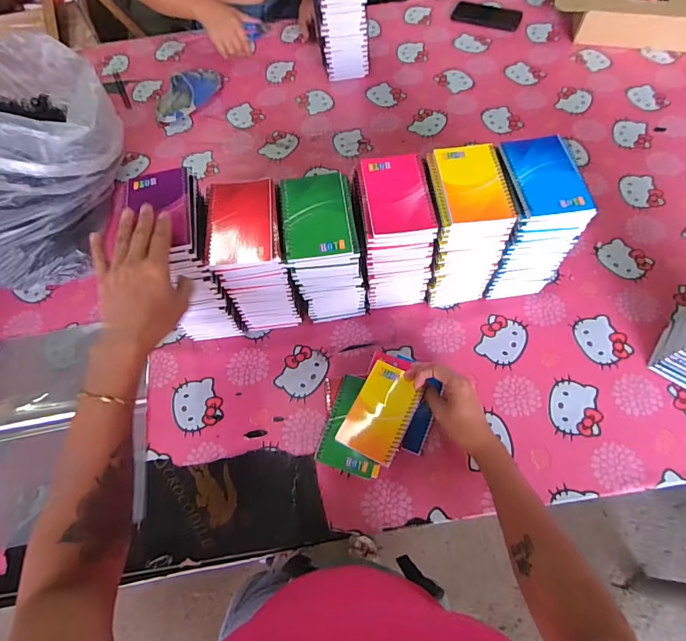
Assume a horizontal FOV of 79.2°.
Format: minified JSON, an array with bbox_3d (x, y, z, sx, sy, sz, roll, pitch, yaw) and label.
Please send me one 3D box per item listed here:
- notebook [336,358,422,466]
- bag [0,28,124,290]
[{"bbox_3d":[0.055,0.127,0.587,0.084,0.012,0.133,18,69,27],"label":"notebook"},{"bbox_3d":[-0.568,-0.272,0.714,0.388,0.267,0.312,-42,68,-17],"label":"bag"}]

